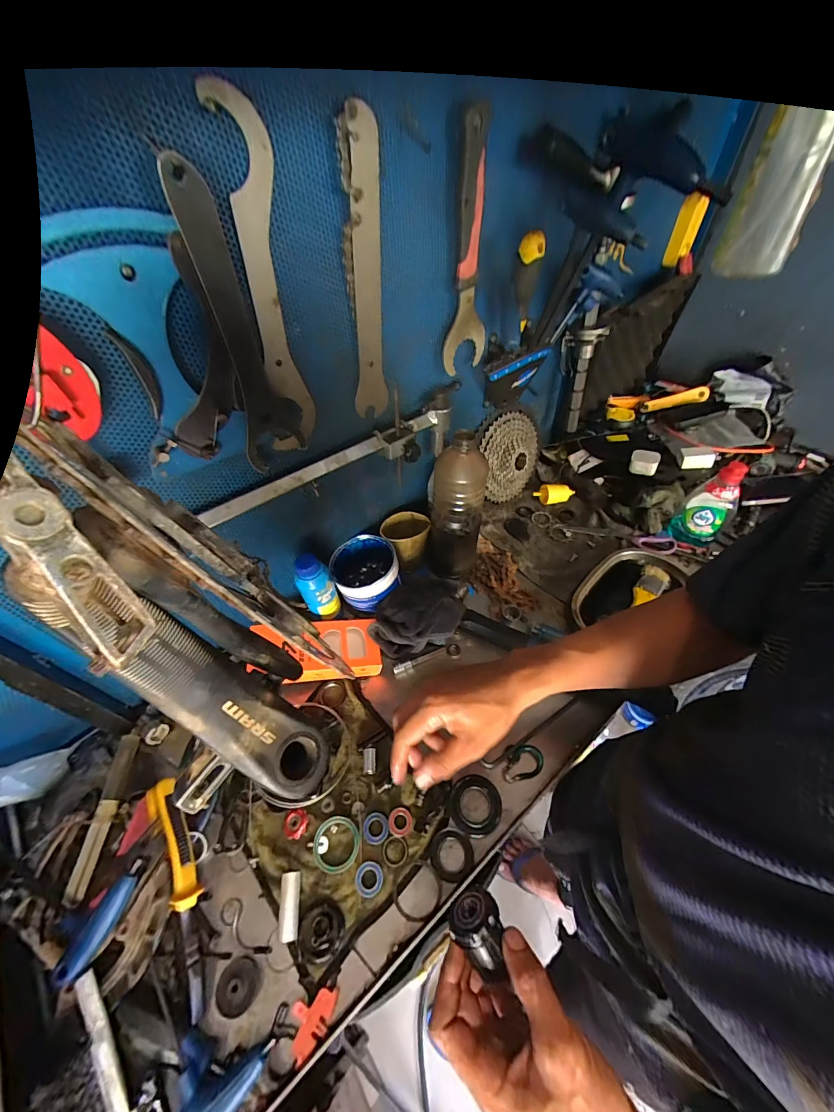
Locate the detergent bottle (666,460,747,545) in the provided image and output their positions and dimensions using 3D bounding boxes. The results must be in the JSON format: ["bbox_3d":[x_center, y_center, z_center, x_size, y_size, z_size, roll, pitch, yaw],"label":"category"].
[{"bbox_3d":[0.491,-0.083,0.651,0.071,0.155,0.048,35,61,27],"label":"detergent bottle"}]

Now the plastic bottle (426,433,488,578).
[{"bbox_3d":[0.056,-0.062,0.590,0.081,0.261,0.064,5,51,7],"label":"plastic bottle"}]

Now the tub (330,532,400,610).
[{"bbox_3d":[-0.081,0.028,0.612,0.097,0.072,0.100,-2,51,2],"label":"tub"}]

